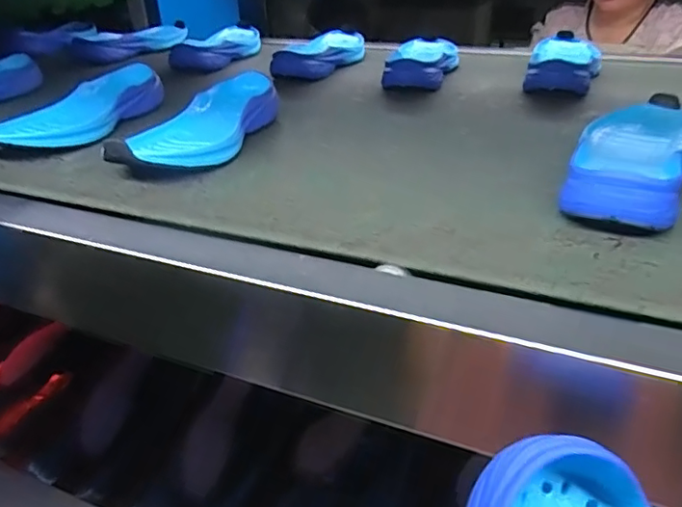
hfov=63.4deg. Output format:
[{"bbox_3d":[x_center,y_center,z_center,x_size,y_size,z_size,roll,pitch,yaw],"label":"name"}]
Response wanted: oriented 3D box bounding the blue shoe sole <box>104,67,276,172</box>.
[{"bbox_3d":[-0.145,-0.137,0.583,0.088,0.043,0.231,-1,31,16],"label":"blue shoe sole"}]

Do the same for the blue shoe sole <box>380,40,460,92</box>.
[{"bbox_3d":[0.129,-0.297,0.843,0.097,0.040,0.252,5,32,13],"label":"blue shoe sole"}]

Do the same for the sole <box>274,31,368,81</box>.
[{"bbox_3d":[-0.023,-0.340,0.925,0.095,0.039,0.274,11,34,21],"label":"sole"}]

